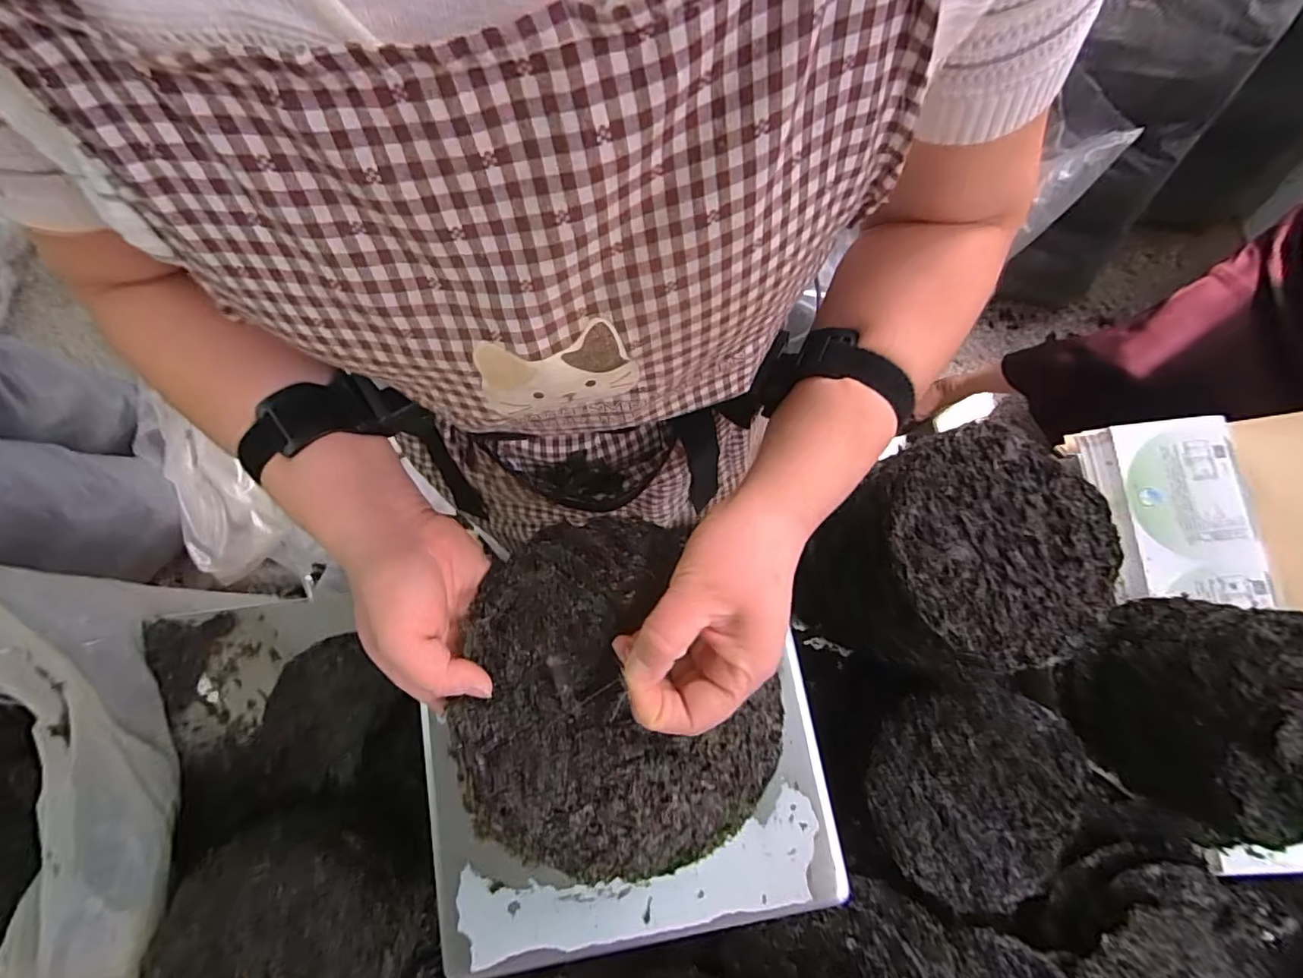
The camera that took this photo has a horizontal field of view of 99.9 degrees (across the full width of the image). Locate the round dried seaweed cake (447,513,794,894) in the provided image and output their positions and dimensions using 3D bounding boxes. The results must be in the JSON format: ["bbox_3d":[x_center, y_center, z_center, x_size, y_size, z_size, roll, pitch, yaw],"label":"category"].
[{"bbox_3d":[-0.026,0.119,0.328,0.178,0.016,0.199,-28,73,-25],"label":"round dried seaweed cake"}]

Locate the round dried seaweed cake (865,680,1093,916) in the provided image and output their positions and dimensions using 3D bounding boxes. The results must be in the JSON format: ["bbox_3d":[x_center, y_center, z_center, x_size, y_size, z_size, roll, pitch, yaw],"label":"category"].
[{"bbox_3d":[0.303,0.284,0.516,0.189,0.013,0.190,0,84,4],"label":"round dried seaweed cake"}]

